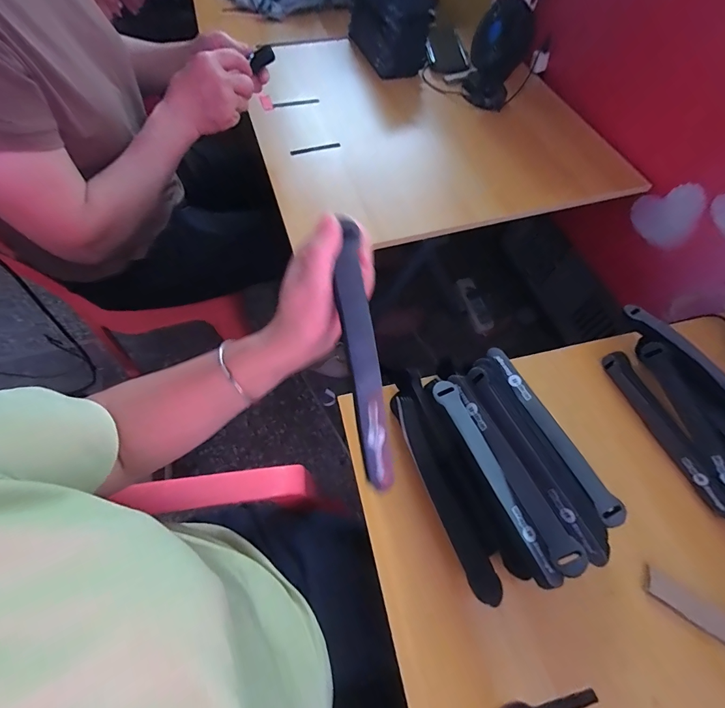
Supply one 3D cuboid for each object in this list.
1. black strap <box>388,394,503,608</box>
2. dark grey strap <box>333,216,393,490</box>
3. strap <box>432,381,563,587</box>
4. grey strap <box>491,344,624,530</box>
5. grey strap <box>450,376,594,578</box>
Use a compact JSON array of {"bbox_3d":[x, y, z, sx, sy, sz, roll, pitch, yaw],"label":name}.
[{"bbox_3d":[0.078,0.130,0.362,0.028,0.023,0.198,-17,63,-11],"label":"black strap"},{"bbox_3d":[0.000,0.005,0.264,0.021,0.014,0.192,-9,98,-7],"label":"dark grey strap"},{"bbox_3d":[0.124,0.114,0.350,0.023,0.011,0.196,-21,64,-13],"label":"strap"},{"bbox_3d":[0.189,0.075,0.370,0.025,0.013,0.193,-23,64,-14],"label":"grey strap"},{"bbox_3d":[0.139,0.102,0.349,0.024,0.015,0.197,-21,64,-13],"label":"grey strap"}]

